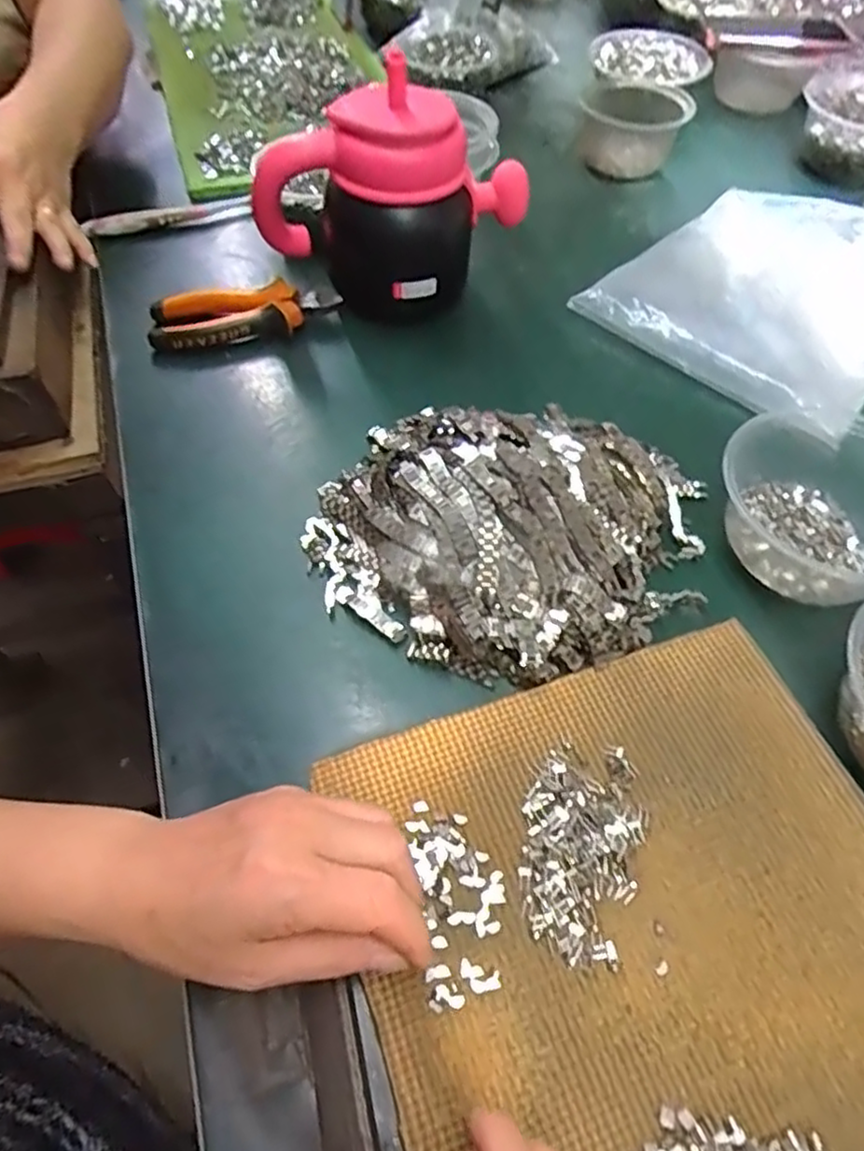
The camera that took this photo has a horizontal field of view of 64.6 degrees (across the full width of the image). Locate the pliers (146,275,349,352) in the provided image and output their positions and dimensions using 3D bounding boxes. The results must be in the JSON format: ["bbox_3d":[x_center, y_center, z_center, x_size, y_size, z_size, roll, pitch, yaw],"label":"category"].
[{"bbox_3d":[-0.153,-0.216,0.563,0.151,0.027,0.055,-17,58,-11],"label":"pliers"}]

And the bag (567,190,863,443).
[{"bbox_3d":[0.297,-0.249,0.581,0.227,0.030,0.263,39,65,23],"label":"bag"}]

